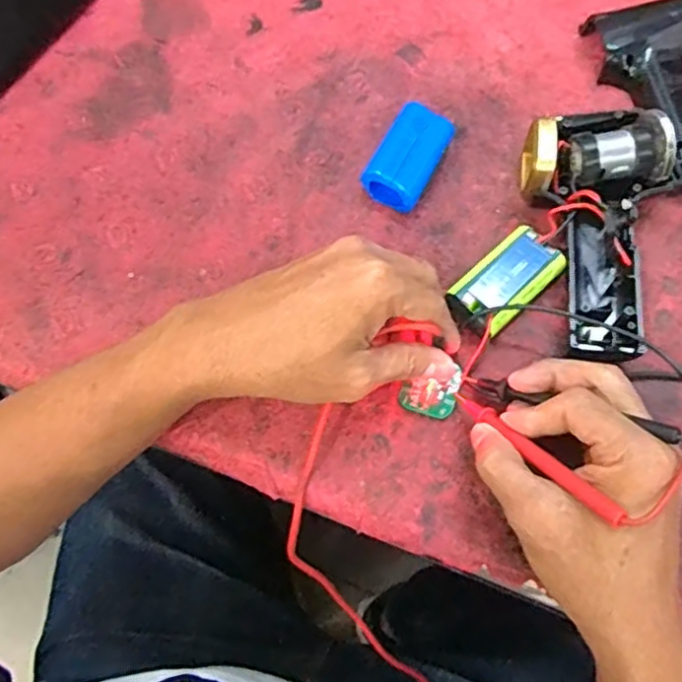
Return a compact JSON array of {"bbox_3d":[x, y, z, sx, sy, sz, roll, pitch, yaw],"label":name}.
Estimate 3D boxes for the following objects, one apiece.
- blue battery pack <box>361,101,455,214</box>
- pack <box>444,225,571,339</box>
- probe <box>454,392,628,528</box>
[{"bbox_3d":[0.043,-0.114,0.402,0.036,0.024,0.072,24,70,10],"label":"blue battery pack"},{"bbox_3d":[0.093,-0.032,0.377,0.070,0.022,0.036,-42,73,-15],"label":"pack"},{"bbox_3d":[0.088,0.051,0.312,0.008,0.009,0.114,-33,35,-12],"label":"probe"}]

